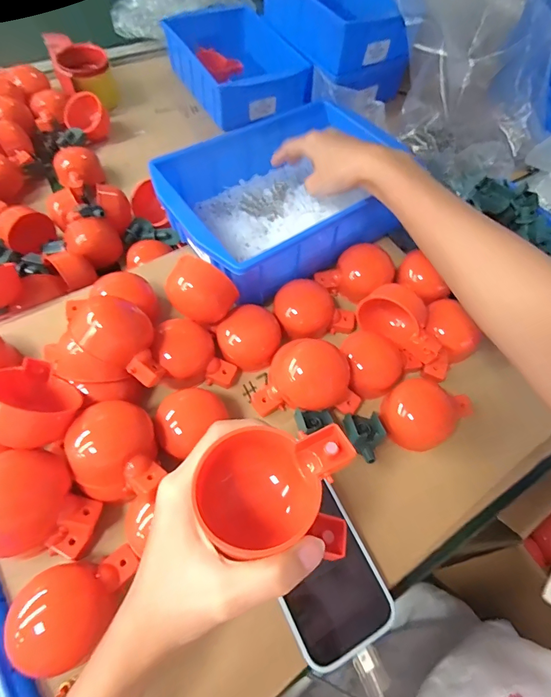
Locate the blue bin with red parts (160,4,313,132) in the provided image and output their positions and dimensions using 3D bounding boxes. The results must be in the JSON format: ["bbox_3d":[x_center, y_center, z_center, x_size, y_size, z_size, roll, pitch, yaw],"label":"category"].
[{"bbox_3d":[-0.065,-0.496,0.683,0.176,0.079,0.251,-26,65,-19],"label":"blue bin with red parts"}]

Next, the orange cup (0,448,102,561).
[{"bbox_3d":[-0.167,0.112,0.277,0.070,0.068,0.067,2,60,-4],"label":"orange cup"}]

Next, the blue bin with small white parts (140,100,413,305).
[{"bbox_3d":[0.003,-0.172,0.419,0.234,0.074,0.190,-30,69,-15],"label":"blue bin with small white parts"}]

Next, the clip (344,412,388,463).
[{"bbox_3d":[0.079,0.077,0.338,0.033,0.029,0.043,-7,61,-9],"label":"clip"}]

